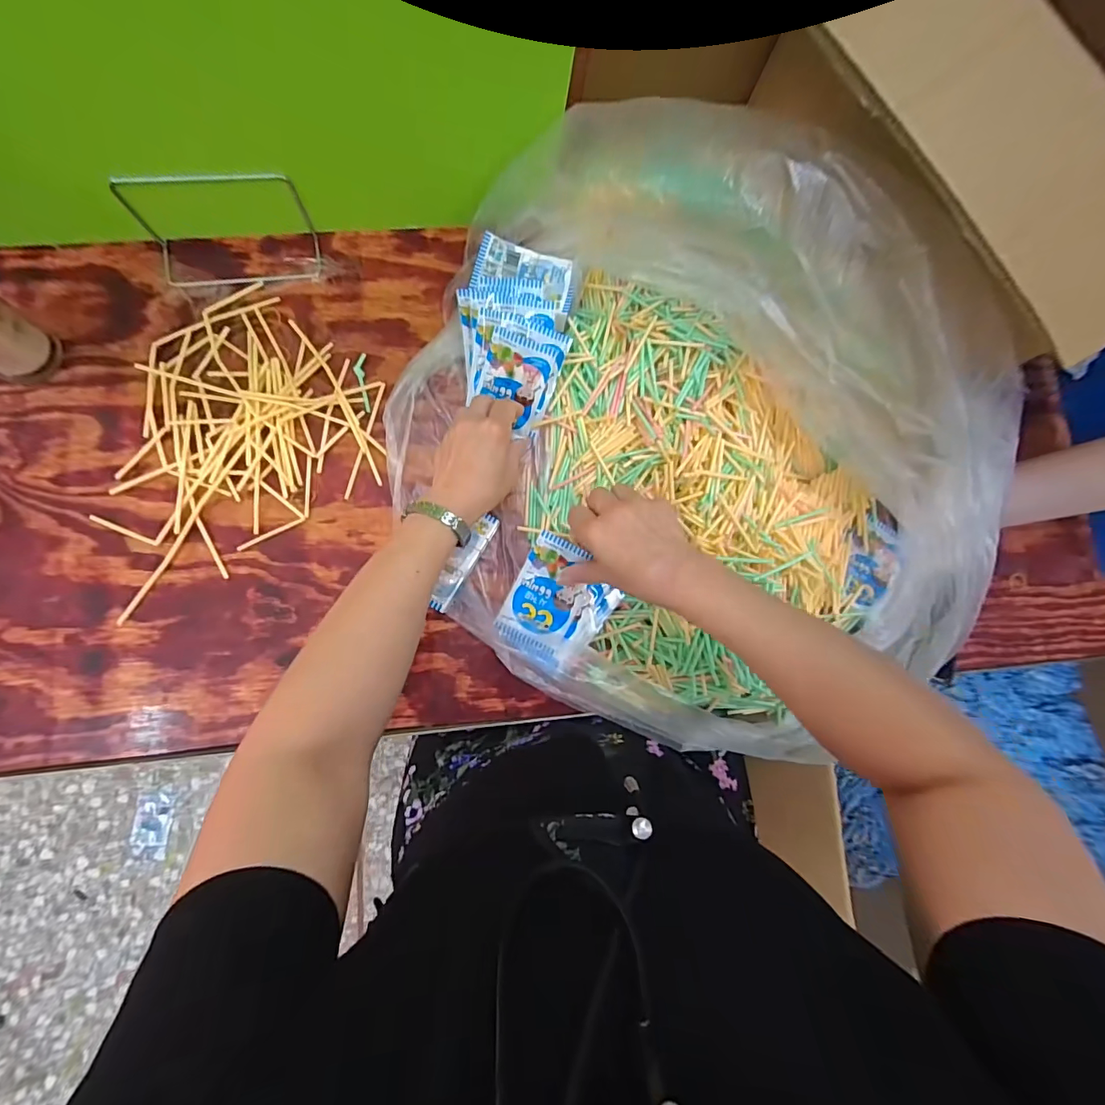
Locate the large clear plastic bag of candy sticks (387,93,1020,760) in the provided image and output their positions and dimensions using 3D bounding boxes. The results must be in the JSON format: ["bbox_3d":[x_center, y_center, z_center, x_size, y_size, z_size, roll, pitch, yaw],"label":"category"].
[{"bbox_3d":[0.124,-0.083,0.410,0.536,0.183,0.446,29,81,-1],"label":"large clear plastic bag of candy sticks"}]

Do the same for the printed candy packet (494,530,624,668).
[{"bbox_3d":[0.006,0.050,0.453,0.095,0.020,0.111,27,81,-2],"label":"printed candy packet"}]

